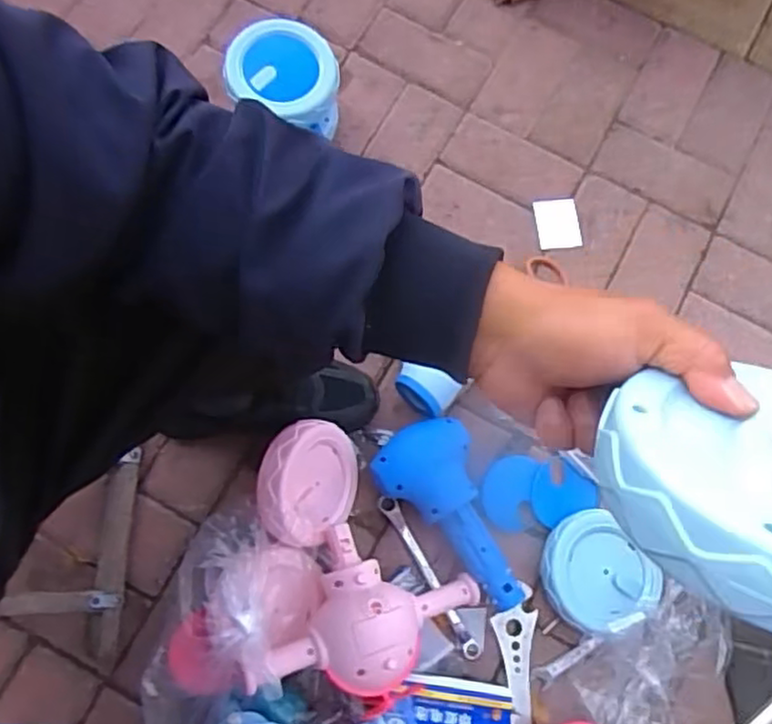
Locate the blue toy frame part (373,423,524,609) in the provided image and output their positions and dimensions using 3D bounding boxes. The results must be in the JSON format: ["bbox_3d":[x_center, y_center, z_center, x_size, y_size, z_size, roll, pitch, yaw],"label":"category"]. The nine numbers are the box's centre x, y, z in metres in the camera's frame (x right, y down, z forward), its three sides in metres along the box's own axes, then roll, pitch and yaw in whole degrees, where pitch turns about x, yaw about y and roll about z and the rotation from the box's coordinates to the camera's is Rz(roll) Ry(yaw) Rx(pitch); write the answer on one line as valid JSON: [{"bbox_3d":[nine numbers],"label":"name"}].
[{"bbox_3d":[0.071,0.193,0.829,0.124,0.071,0.237,-18,76,-5],"label":"blue toy frame part"}]

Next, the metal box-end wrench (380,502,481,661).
[{"bbox_3d":[0.053,0.263,0.839,0.022,0.018,0.218,-30,78,-8],"label":"metal box-end wrench"}]

